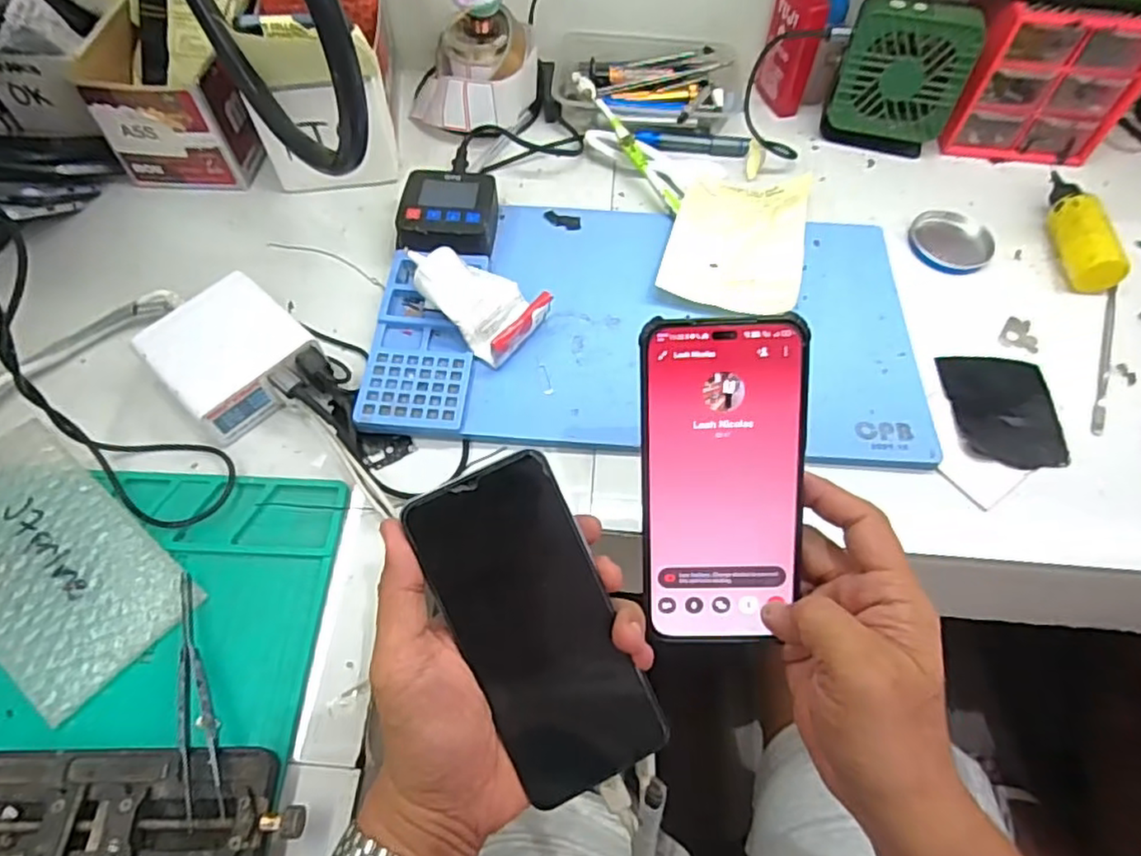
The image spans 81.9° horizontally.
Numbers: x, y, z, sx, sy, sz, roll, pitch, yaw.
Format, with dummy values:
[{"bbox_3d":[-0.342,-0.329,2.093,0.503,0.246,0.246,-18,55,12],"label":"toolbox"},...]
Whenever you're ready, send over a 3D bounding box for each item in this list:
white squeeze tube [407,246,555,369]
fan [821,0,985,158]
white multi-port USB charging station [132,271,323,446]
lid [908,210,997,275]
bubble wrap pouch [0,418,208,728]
[{"bbox_3d":[-0.068,-0.091,0.459,0.099,0.037,0.059,30,63,16],"label":"white squeeze tube"},{"bbox_3d":[0.276,-0.297,0.559,0.097,0.110,0.042,15,60,8],"label":"fan"},{"bbox_3d":[-0.227,-0.047,0.445,0.091,0.044,0.086,39,66,19],"label":"white multi-port USB charging station"},{"bbox_3d":[0.306,-0.149,0.527,0.065,0.013,0.065,1,59,-1],"label":"lid"},{"bbox_3d":[-0.305,0.073,0.380,0.173,0.018,0.092,36,64,18],"label":"bubble wrap pouch"}]

